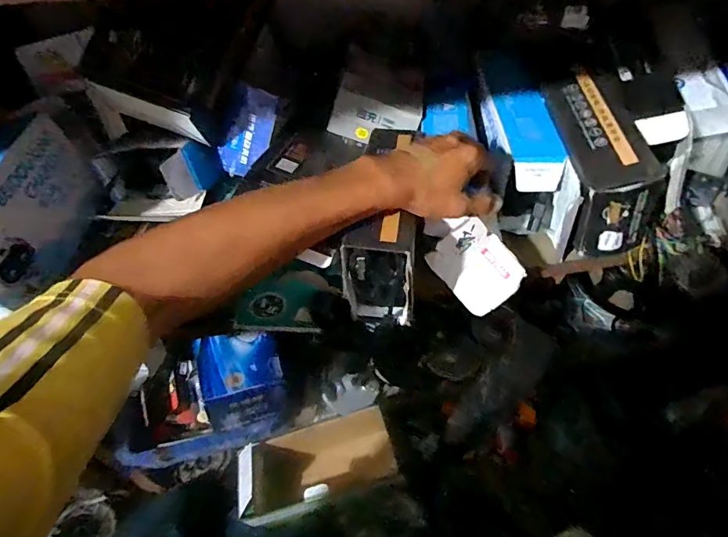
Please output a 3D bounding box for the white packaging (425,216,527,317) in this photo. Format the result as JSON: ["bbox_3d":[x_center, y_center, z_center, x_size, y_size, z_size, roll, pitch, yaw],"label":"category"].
[{"bbox_3d":[0.131,-0.003,0.527,0.107,0.082,0.023,44,17,-7],"label":"white packaging"}]

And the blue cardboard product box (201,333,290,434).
[{"bbox_3d":[-0.182,0.185,0.691,0.109,0.148,0.093,-7,53,-7],"label":"blue cardboard product box"}]

